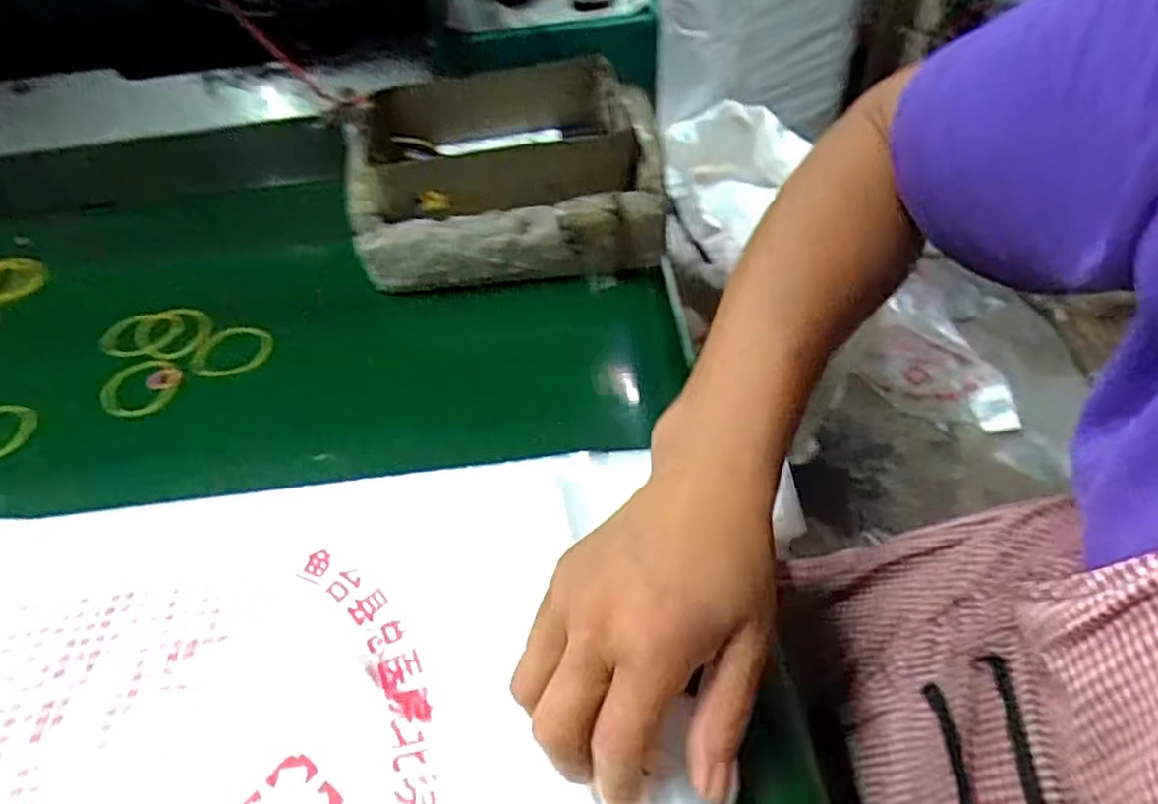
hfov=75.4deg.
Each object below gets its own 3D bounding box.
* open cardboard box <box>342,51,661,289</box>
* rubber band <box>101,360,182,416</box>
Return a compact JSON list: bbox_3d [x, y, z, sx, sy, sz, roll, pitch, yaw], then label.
[{"bbox_3d":[-0.047,-0.155,0.507,0.206,0.069,0.147,-6,48,0],"label":"open cardboard box"},{"bbox_3d":[-0.264,-0.008,0.450,0.044,0.007,0.040,-30,53,-20],"label":"rubber band"}]

